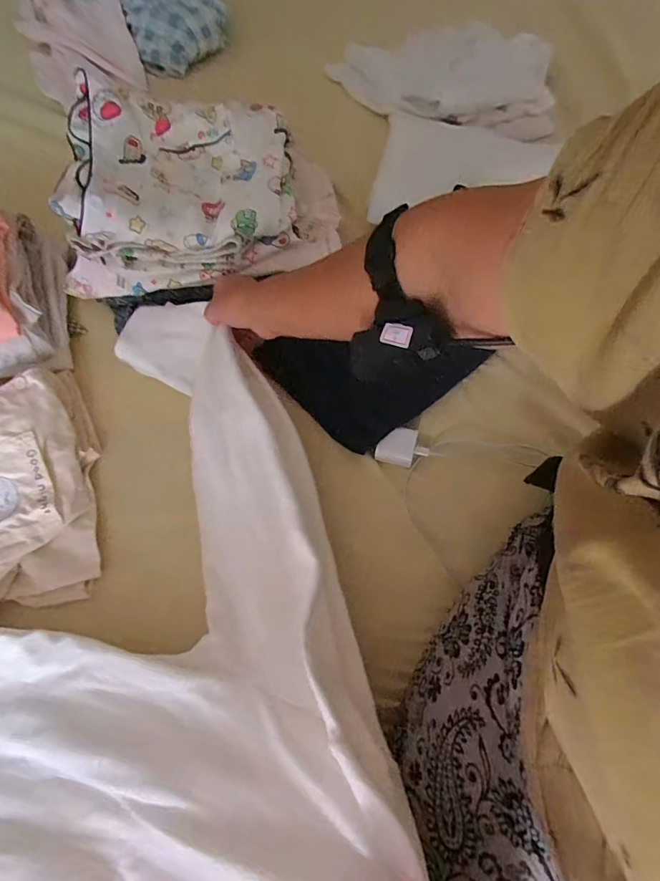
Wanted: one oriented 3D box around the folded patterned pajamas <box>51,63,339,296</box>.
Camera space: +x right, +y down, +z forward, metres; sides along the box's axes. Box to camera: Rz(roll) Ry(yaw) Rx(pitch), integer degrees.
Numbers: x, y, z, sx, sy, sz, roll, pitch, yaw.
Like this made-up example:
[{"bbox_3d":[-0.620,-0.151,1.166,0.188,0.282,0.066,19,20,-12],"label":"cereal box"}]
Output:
[{"bbox_3d":[-0.163,-0.317,0.568,0.337,0.095,0.219,-5,65,-2],"label":"folded patterned pajamas"}]

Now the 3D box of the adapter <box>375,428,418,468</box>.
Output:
[{"bbox_3d":[0.077,0.006,0.527,0.042,0.021,0.041,13,66,6],"label":"adapter"}]

